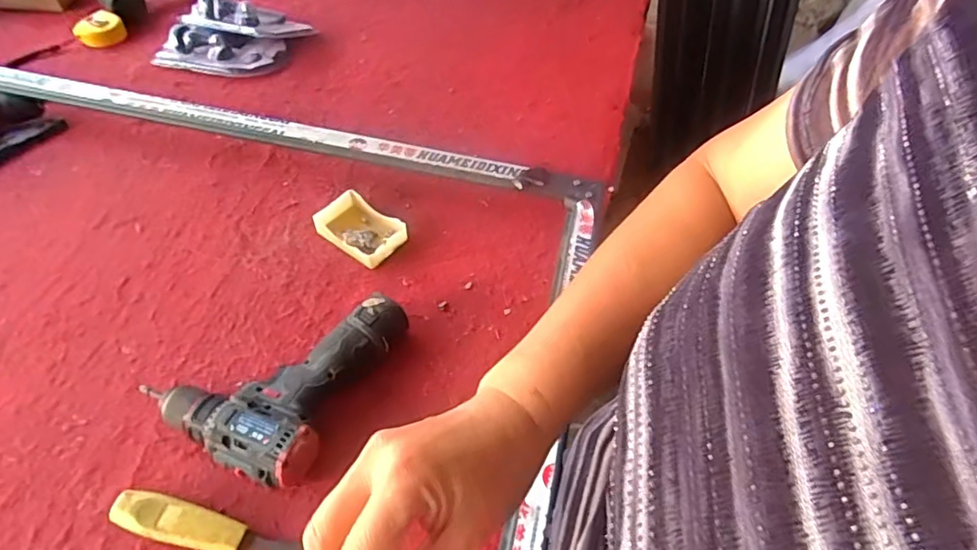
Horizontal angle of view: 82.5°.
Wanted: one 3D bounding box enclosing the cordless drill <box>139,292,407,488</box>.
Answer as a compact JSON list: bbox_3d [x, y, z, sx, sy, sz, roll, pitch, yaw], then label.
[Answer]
[{"bbox_3d":[-0.194,0.088,0.541,0.159,0.056,0.201,24,54,15],"label":"cordless drill"}]

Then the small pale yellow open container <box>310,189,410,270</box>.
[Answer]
[{"bbox_3d":[-0.156,-0.057,0.680,0.103,0.026,0.067,32,57,22],"label":"small pale yellow open container"}]

